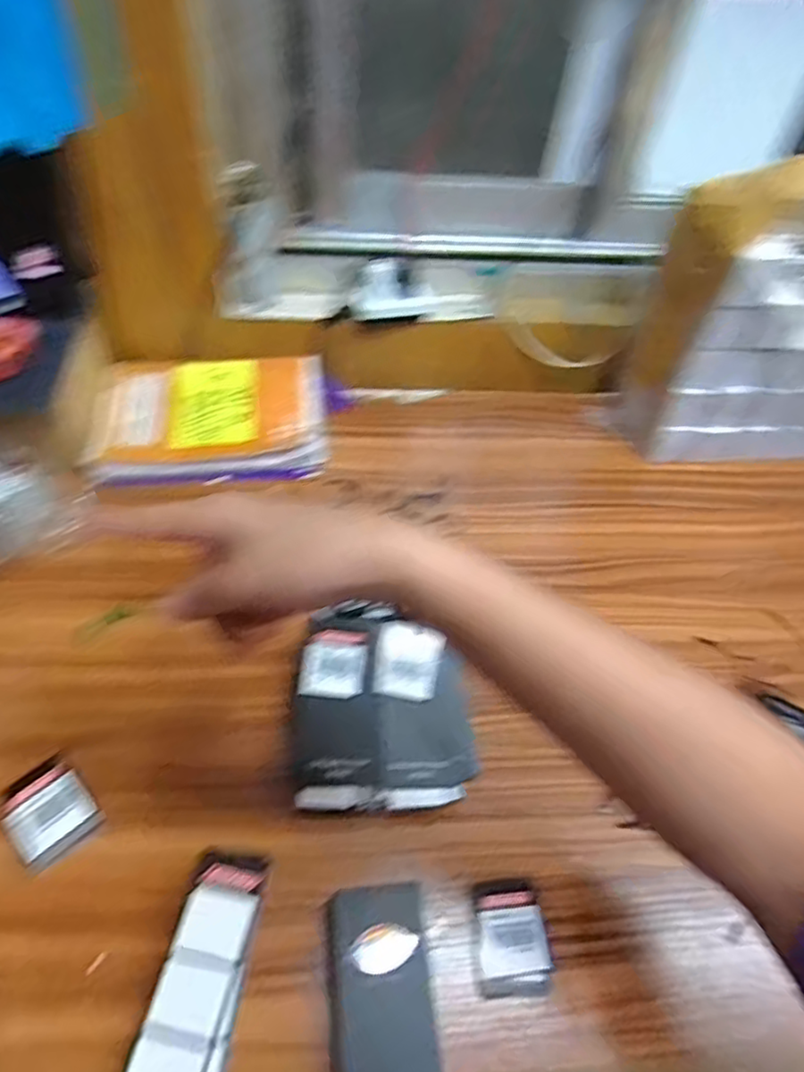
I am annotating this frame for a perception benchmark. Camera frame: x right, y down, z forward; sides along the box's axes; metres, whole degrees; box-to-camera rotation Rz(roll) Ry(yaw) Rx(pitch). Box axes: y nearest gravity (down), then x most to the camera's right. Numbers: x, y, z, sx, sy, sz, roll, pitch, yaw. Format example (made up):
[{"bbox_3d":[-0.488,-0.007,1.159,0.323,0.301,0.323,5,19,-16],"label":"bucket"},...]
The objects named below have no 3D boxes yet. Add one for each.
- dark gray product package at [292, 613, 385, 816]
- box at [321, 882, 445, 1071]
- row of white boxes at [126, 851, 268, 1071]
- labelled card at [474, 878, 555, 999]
[{"bbox_3d":[-0.042,0.113,0.448,0.055,0.017,0.121,1,70,-4],"label":"dark gray product package"},{"bbox_3d":[-0.010,0.255,0.356,0.054,0.036,0.101,-4,50,-8],"label":"box"},{"bbox_3d":[-0.104,0.236,0.356,0.043,0.042,0.123,9,50,3],"label":"row of white boxes"},{"bbox_3d":[0.065,0.233,0.397,0.041,0.012,0.059,0,50,-5],"label":"labelled card"}]

